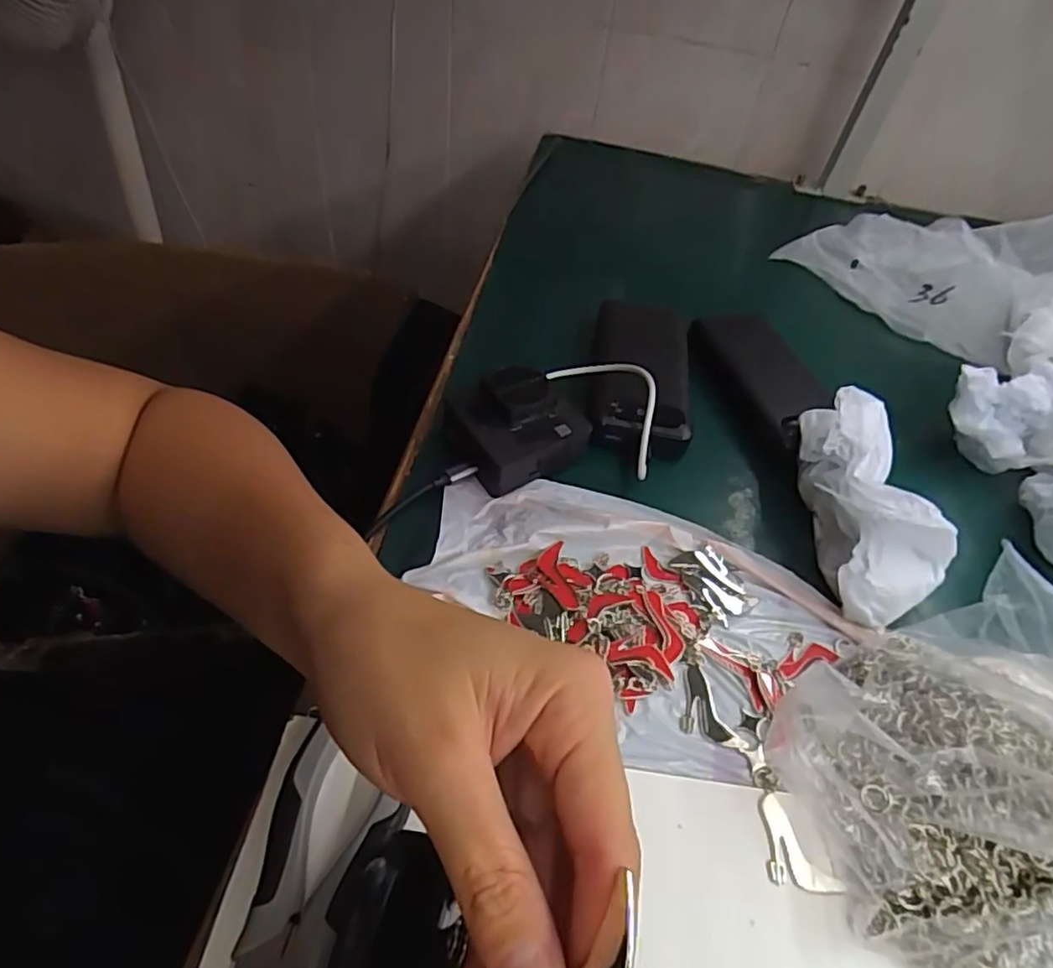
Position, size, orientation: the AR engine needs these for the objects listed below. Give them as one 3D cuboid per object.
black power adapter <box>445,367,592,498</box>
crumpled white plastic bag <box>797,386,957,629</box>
[{"bbox_3d":[-0.007,-0.038,0.423,0.075,0.047,0.065,-23,56,-24],"label":"black power adapter"},{"bbox_3d":[0.213,0.009,0.390,0.065,0.075,0.144,2,62,-5],"label":"crumpled white plastic bag"}]

